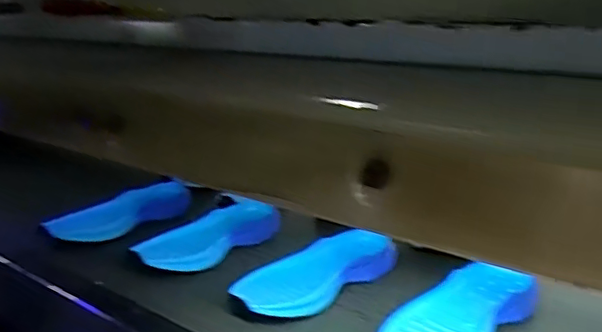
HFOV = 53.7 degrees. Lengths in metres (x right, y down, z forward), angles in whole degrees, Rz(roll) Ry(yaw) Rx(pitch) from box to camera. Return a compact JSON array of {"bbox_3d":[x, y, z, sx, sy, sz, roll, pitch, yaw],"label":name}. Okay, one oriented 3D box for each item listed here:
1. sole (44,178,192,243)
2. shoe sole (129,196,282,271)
[{"bbox_3d":[-0.259,0.068,0.874,0.207,0.062,0.025,-21,24,-40],"label":"sole"},{"bbox_3d":[-0.119,0.094,0.807,0.204,0.076,0.016,-9,9,-38],"label":"shoe sole"}]

